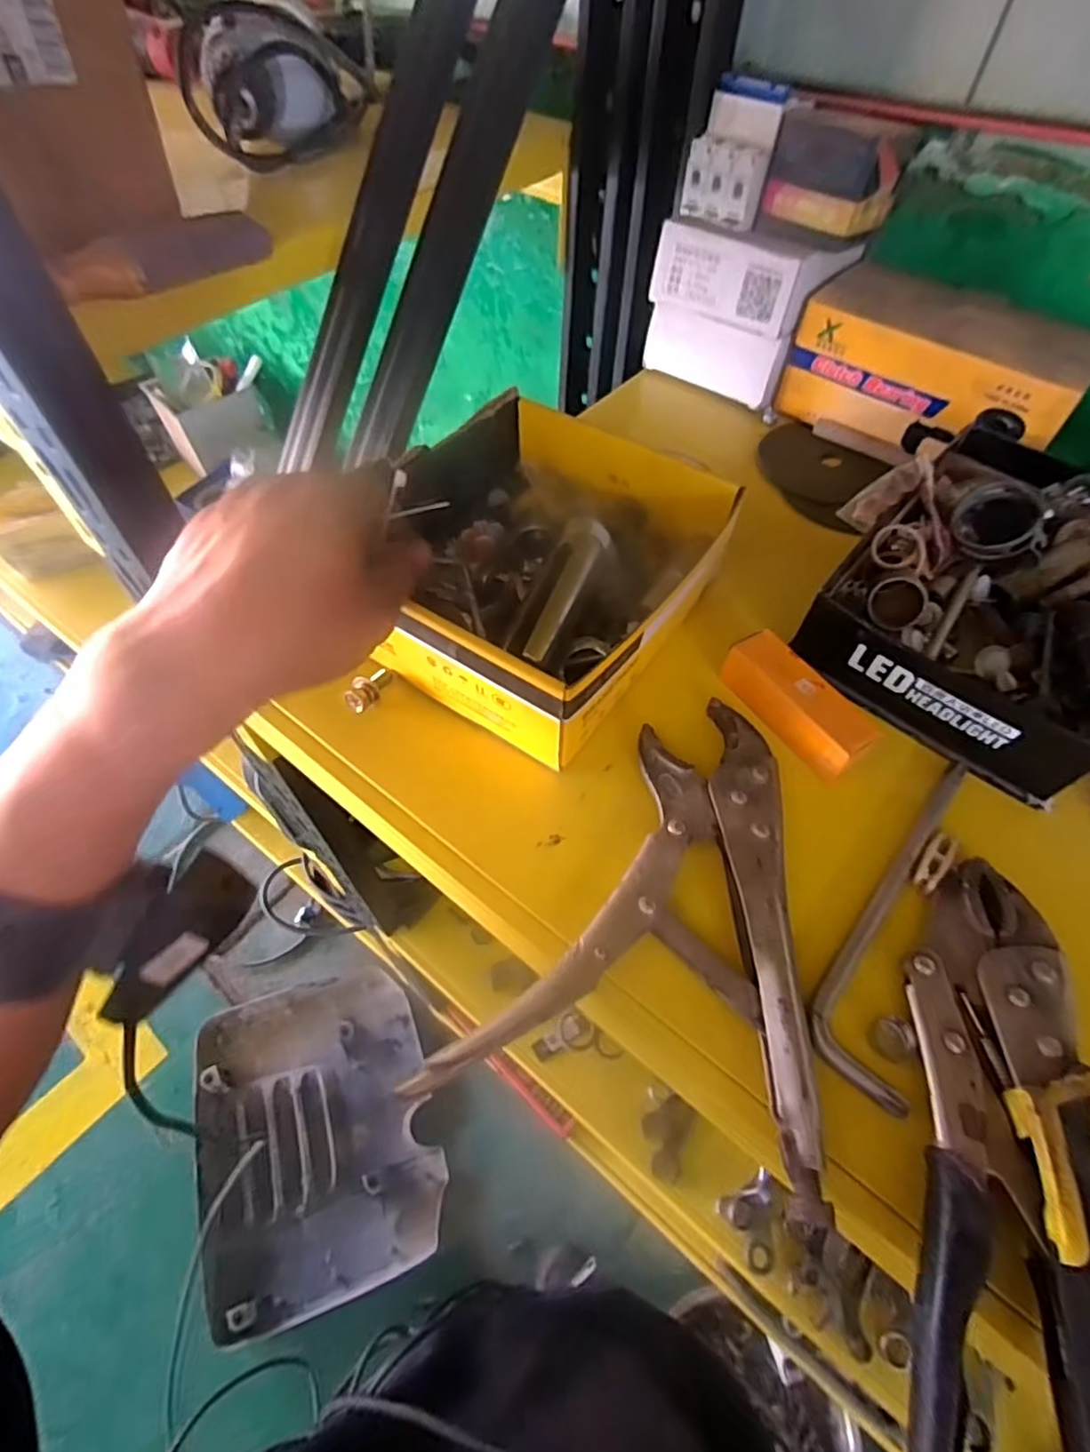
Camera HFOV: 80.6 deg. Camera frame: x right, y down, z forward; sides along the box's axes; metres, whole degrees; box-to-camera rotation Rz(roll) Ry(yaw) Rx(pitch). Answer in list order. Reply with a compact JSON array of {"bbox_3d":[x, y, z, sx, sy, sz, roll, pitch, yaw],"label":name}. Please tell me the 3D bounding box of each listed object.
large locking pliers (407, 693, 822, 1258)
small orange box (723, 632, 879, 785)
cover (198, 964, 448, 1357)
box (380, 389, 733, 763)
[{"bbox_3d":[0.059,0.076,0.283,0.143,0.016,0.204,18,57,10],"label":"large locking pliers"},{"bbox_3d":[0.131,-0.012,0.333,0.026,0.027,0.081,-30,62,-20],"label":"small orange box"},{"bbox_3d":[-0.460,0.812,1.300,0.442,0.078,0.551,-15,58,-12],"label":"cover"},{"bbox_3d":[-0.004,-0.092,0.361,0.165,0.062,0.183,31,60,18],"label":"box"}]

